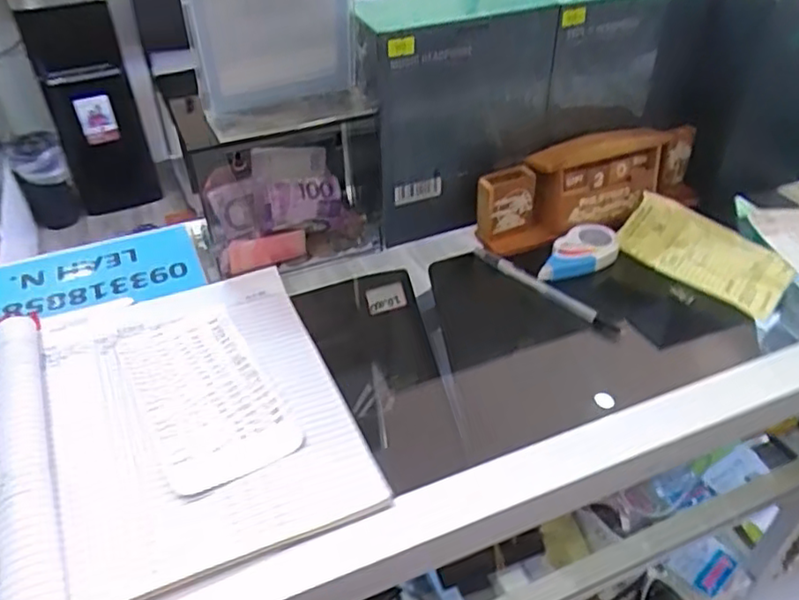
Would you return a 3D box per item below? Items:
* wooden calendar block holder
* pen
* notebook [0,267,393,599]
[{"bbox_3d":[0.186,-0.113,0.614,0.240,0.074,0.064,-20,43,-21],"label":"wooden calendar block holder"},{"bbox_3d":[0.125,-0.009,0.560,0.016,0.017,0.151,-30,47,-29],"label":"pen"},{"bbox_3d":[-0.157,0.066,0.448,0.212,0.033,0.263,-18,42,-18],"label":"notebook"}]

